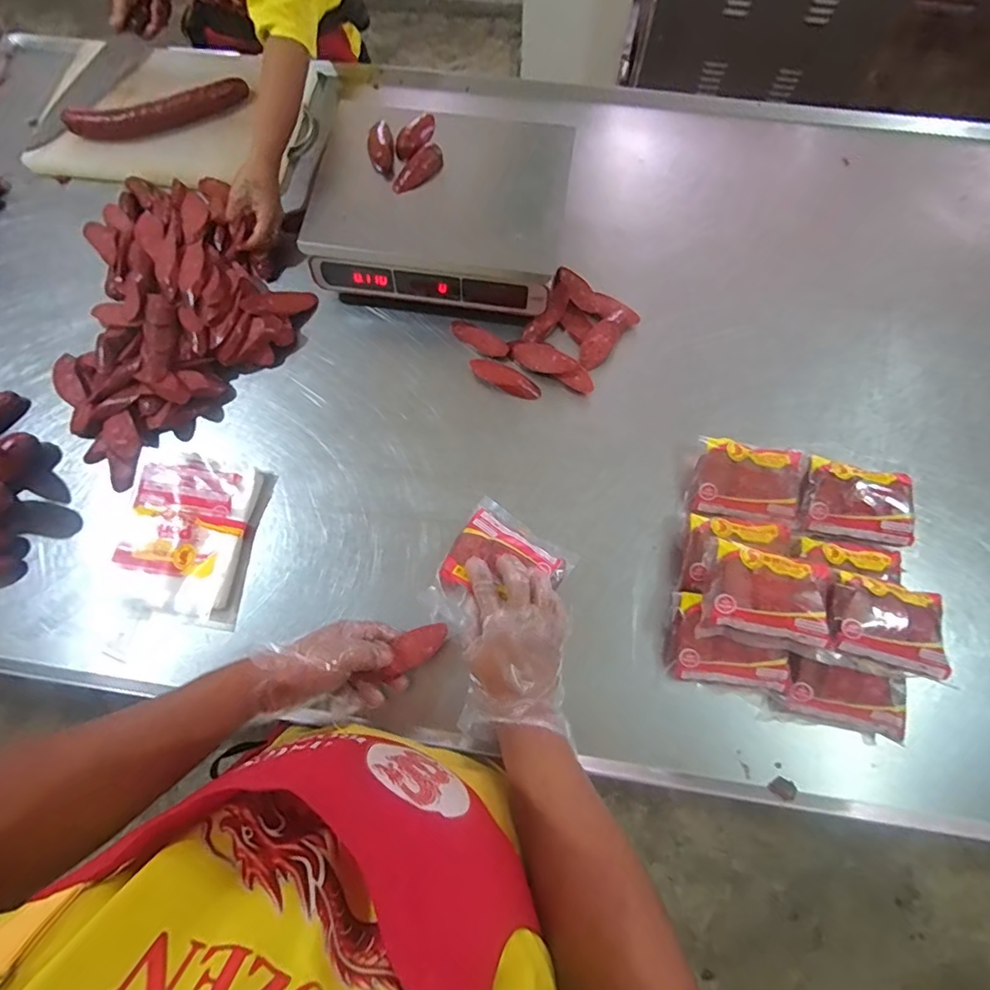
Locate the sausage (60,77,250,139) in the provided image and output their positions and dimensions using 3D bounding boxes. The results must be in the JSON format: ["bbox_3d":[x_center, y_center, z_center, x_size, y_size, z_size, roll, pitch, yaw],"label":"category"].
[{"bbox_3d":[-0.566,-0.647,0.884,0.299,0.043,0.052,-21,74,-7],"label":"sausage"}]

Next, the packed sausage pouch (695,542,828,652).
[{"bbox_3d":[0.310,0.118,0.589,0.126,0.029,0.105,18,73,5],"label":"packed sausage pouch"}]

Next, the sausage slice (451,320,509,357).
[{"bbox_3d":[-0.024,-0.232,0.772,0.092,0.008,0.031,28,75,8],"label":"sausage slice"}]

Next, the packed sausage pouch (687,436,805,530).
[{"bbox_3d":[0.329,-0.017,0.675,0.136,0.026,0.098,10,91,13],"label":"packed sausage pouch"}]

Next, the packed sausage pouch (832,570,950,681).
[{"bbox_3d":[0.445,0.144,0.585,0.124,0.021,0.092,17,73,5],"label":"packed sausage pouch"}]

